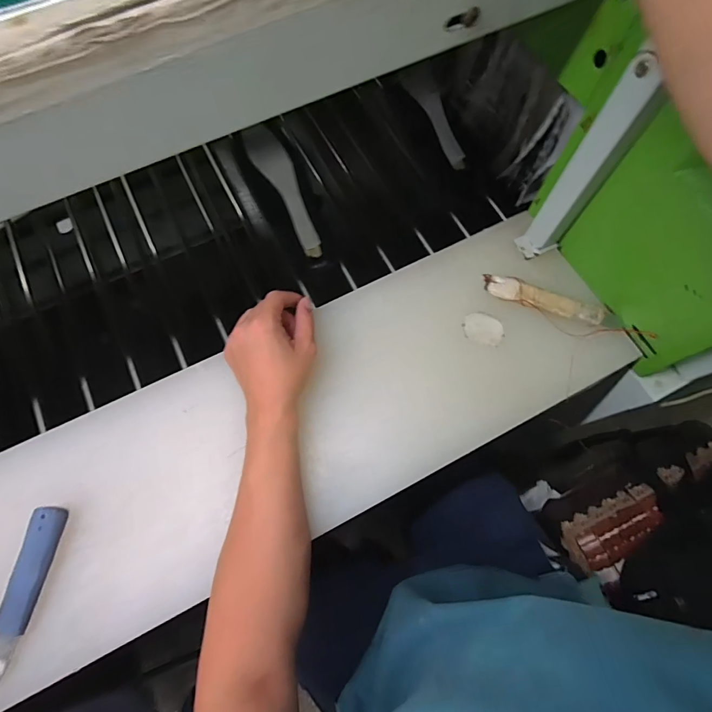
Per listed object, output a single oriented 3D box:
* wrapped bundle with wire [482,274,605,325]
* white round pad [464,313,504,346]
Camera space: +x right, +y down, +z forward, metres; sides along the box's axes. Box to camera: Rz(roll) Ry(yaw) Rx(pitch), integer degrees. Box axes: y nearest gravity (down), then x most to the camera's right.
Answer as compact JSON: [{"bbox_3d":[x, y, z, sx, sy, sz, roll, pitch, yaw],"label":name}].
[{"bbox_3d":[0.230,-0.071,0.499,0.144,0.011,0.029,19,73,8],"label":"wrapped bundle with wire"},{"bbox_3d":[0.157,-0.034,0.495,0.047,0.004,0.038,19,73,8],"label":"white round pad"}]

